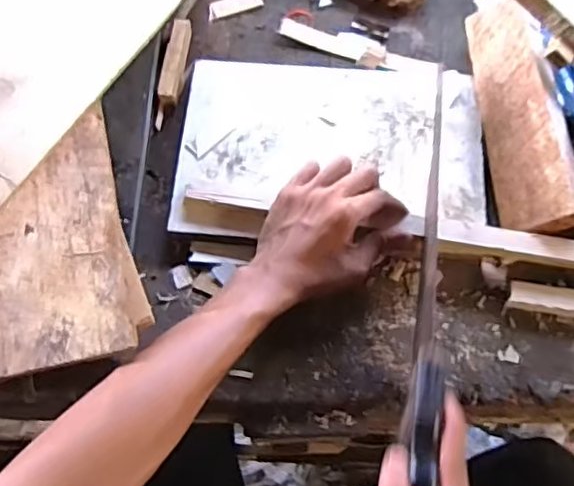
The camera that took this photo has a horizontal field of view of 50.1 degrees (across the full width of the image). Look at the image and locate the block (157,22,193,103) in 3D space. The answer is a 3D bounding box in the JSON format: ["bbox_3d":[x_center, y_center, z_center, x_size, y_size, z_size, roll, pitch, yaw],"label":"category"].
[{"bbox_3d":[-0.113,-0.182,0.617,0.018,0.017,0.093,6,68,2],"label":"block"}]

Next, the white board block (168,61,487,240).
[{"bbox_3d":[0.040,-0.094,0.569,0.274,0.014,0.178,1,68,0],"label":"white board block"}]

